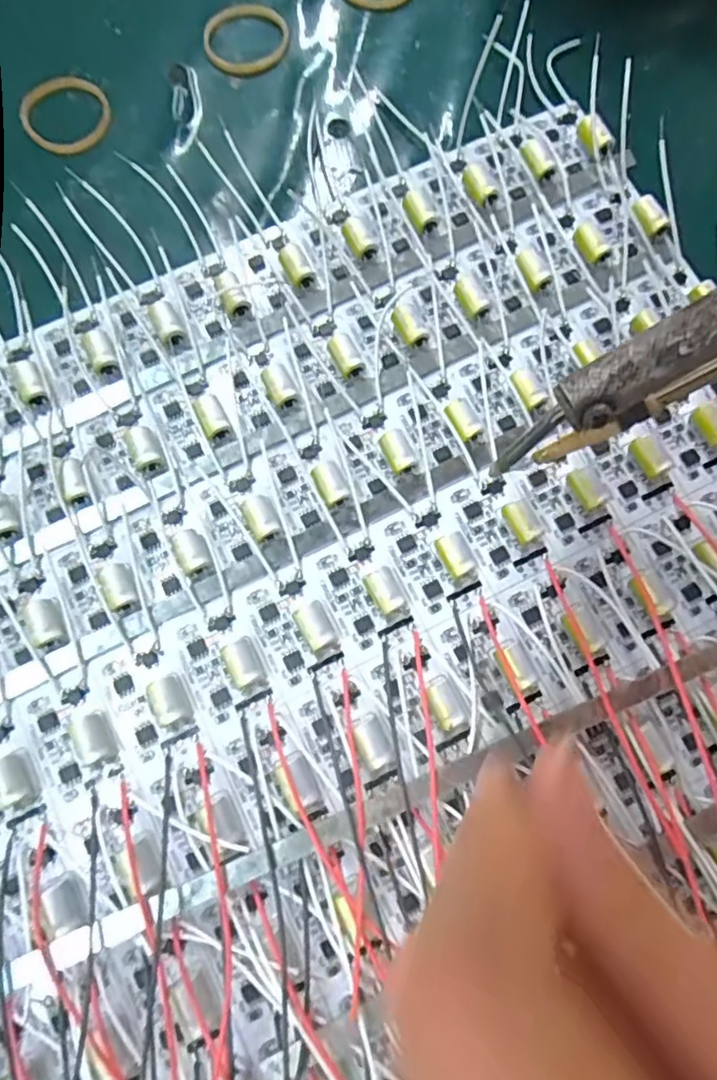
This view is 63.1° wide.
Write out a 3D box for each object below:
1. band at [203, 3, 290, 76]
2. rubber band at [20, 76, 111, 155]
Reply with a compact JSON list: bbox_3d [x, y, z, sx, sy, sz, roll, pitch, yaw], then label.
[{"bbox_3d":[-0.042,-0.187,0.215,0.031,0.004,0.031,0,78,0],"label":"band"},{"bbox_3d":[-0.105,-0.153,0.208,0.030,0.004,0.033,0,78,0],"label":"rubber band"}]

